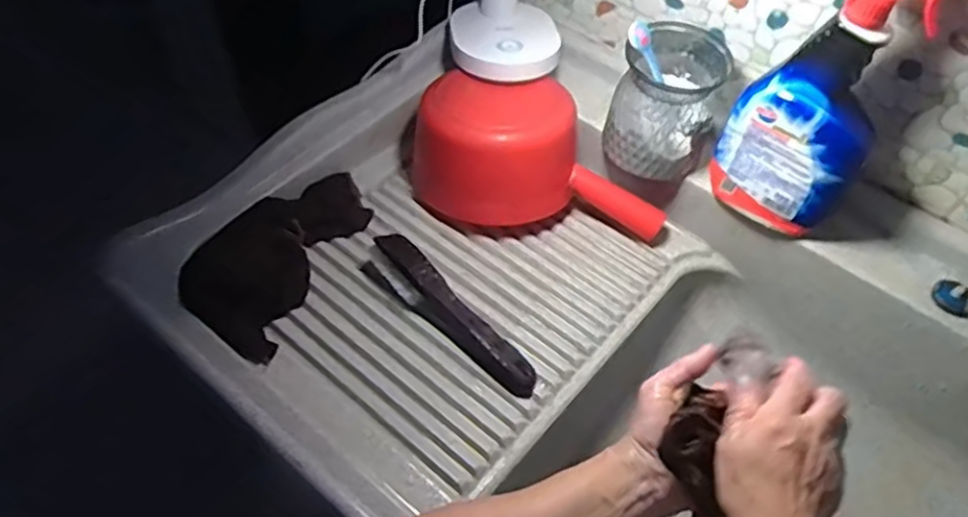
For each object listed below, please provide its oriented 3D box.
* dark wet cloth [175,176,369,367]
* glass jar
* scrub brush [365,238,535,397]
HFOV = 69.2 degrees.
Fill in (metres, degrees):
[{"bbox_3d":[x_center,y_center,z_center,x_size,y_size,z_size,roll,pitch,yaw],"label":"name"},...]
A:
[{"bbox_3d":[-0.200,-0.013,0.686,0.109,0.020,0.218,34,54,-7],"label":"dark wet cloth"},{"bbox_3d":[0.186,-0.158,0.719,0.098,0.121,0.104,1,53,-2],"label":"glass jar"},{"bbox_3d":[-0.029,0.048,0.661,0.203,0.032,0.047,36,59,22],"label":"scrub brush"}]

